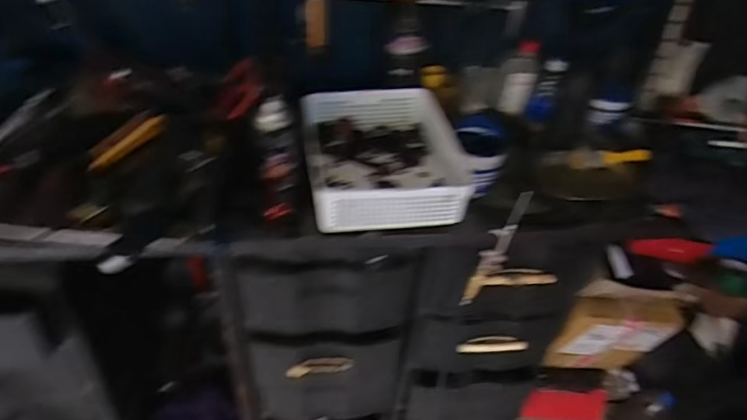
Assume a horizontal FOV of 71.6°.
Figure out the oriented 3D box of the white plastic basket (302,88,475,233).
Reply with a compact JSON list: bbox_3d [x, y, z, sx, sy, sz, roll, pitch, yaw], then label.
[{"bbox_3d":[0.012,-0.103,0.930,0.255,0.086,0.325,-3,43,-10],"label":"white plastic basket"}]

